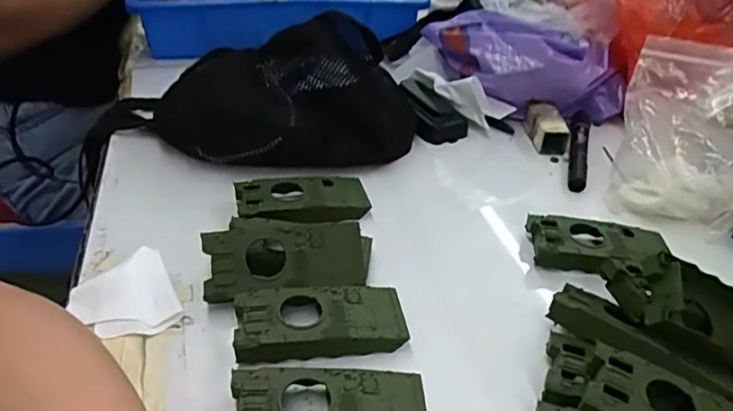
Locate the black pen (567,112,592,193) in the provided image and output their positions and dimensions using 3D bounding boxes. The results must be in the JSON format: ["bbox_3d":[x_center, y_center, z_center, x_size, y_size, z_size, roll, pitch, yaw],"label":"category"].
[{"bbox_3d":[0.208,-0.059,0.562,0.020,0.016,0.147,14,37,14],"label":"black pen"}]

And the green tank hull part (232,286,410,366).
[{"bbox_3d":[-0.028,0.073,0.357,0.104,0.020,0.047,-5,37,-11],"label":"green tank hull part"}]

